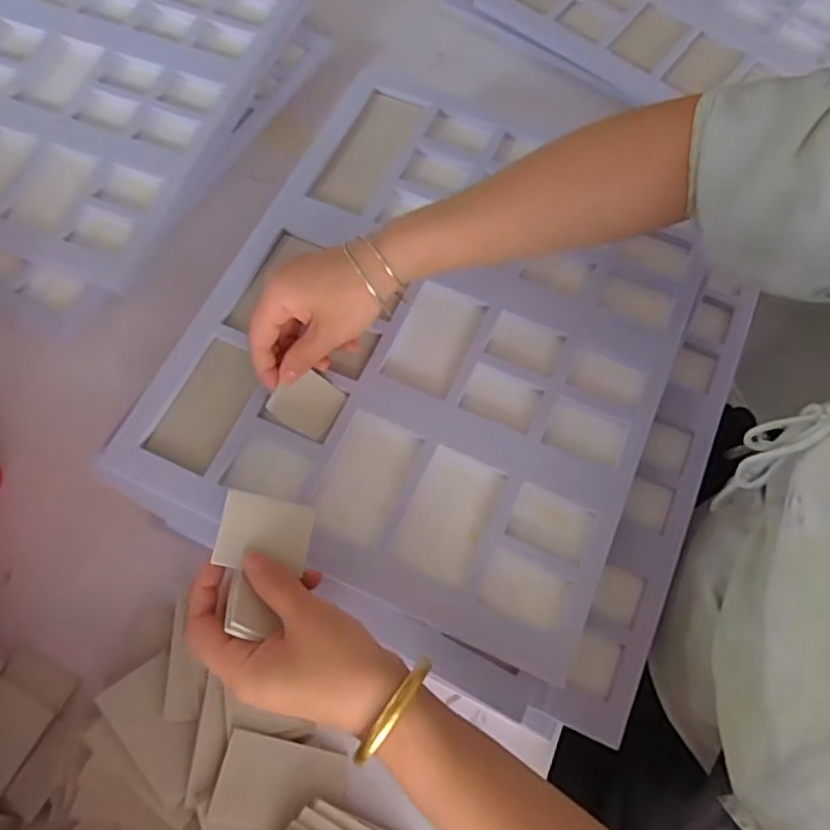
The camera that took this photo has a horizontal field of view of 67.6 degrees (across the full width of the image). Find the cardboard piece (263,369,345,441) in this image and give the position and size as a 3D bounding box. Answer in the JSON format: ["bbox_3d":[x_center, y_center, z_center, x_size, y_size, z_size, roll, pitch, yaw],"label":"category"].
[{"bbox_3d":[-0.078,-0.010,0.450,0.045,0.004,0.043,35,70,-13],"label":"cardboard piece"}]

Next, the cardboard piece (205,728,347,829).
[{"bbox_3d":[-0.090,0.249,0.418,0.084,0.004,0.053,22,54,-14],"label":"cardboard piece"}]

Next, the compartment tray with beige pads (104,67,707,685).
[{"bbox_3d":[0.017,-0.079,0.489,0.356,0.022,0.417,23,71,7],"label":"compartment tray with beige pads"}]

